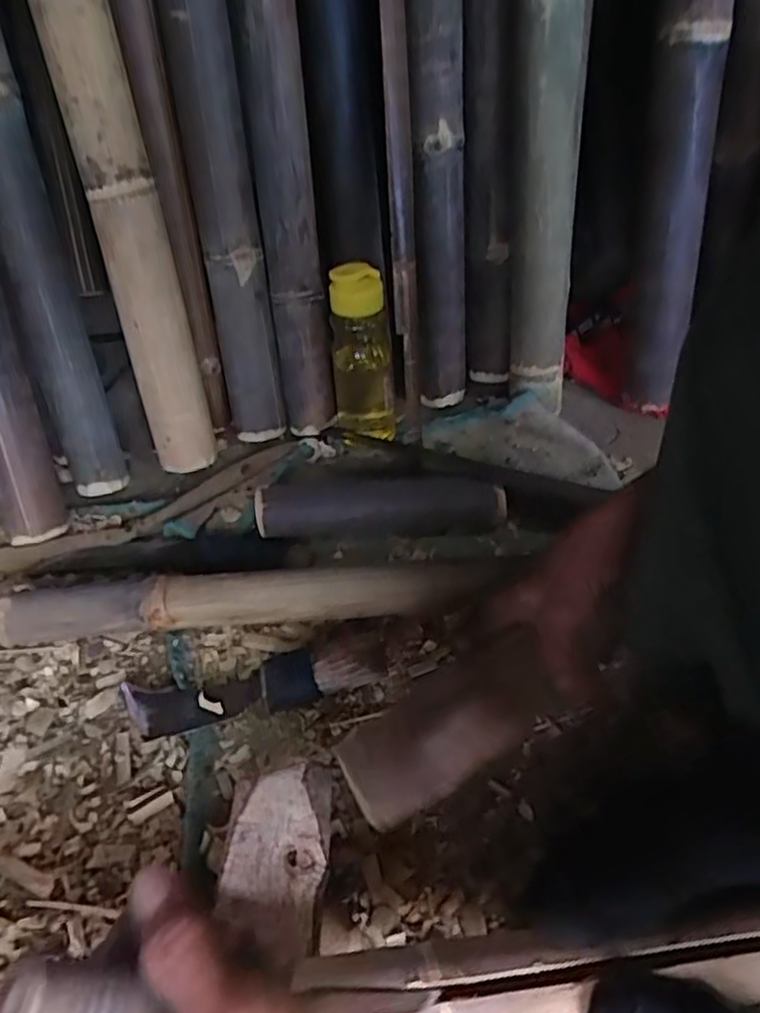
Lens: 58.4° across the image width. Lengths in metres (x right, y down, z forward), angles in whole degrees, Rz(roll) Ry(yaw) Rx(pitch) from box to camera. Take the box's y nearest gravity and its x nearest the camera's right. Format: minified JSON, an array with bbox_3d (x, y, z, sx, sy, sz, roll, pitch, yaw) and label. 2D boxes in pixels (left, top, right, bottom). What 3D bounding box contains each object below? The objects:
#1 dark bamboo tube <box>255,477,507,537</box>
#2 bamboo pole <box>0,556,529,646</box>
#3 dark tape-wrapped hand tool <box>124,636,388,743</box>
[{"bbox_3d":[0.002,-0.004,0.744,0.262,0.044,0.054,-2,46,-1],"label":"dark bamboo tube"},{"bbox_3d":[-0.120,0.091,0.664,0.487,0.055,0.042,-4,47,-3],"label":"bamboo pole"},{"bbox_3d":[-0.115,0.159,0.615,0.241,0.040,0.057,-8,47,-6],"label":"dark tape-wrapped hand tool"}]

